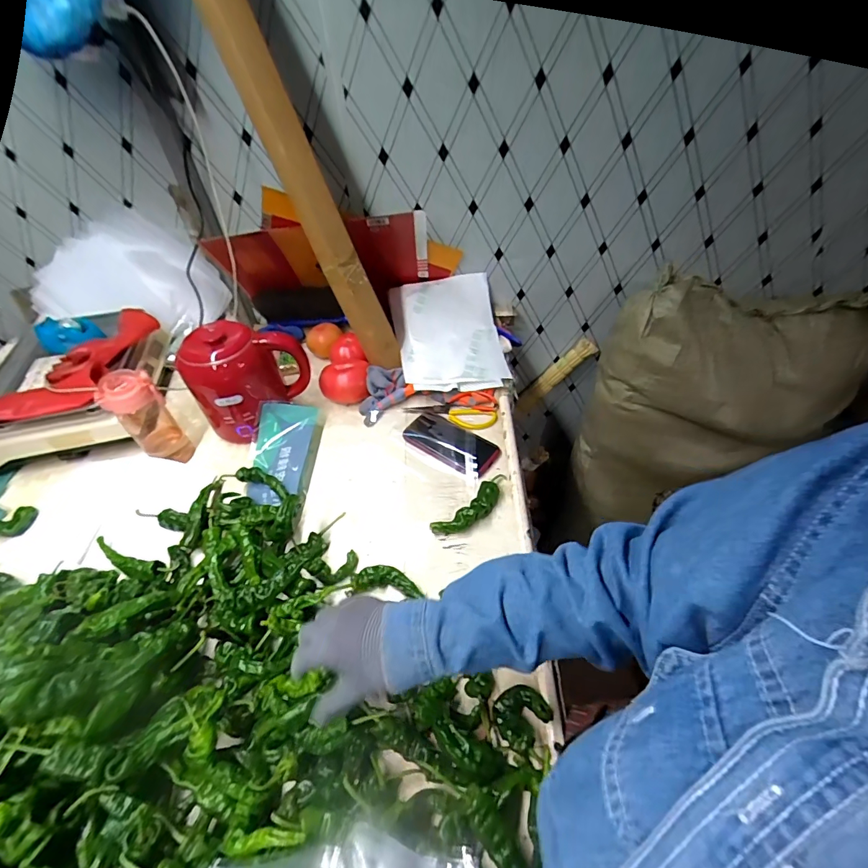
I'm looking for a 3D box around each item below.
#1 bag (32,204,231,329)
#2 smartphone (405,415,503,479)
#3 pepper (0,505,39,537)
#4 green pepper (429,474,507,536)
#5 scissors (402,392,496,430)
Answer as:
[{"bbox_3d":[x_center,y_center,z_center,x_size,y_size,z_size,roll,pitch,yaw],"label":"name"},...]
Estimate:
[{"bbox_3d":[-0.674,-0.353,0.955,0.416,0.196,0.097,-7,46,-2],"label":"bag"},{"bbox_3d":[0.029,0.012,0.769,0.178,0.015,0.082,30,55,29],"label":"smartphone"},{"bbox_3d":[-0.684,0.142,0.689,0.040,0.030,0.067,29,55,28],"label":"pepper"},{"bbox_3d":[0.064,0.106,0.663,0.150,0.038,0.042,-33,52,-25],"label":"green pepper"},{"bbox_3d":[0.033,-0.053,0.823,0.174,0.019,0.084,8,47,13],"label":"scissors"}]

